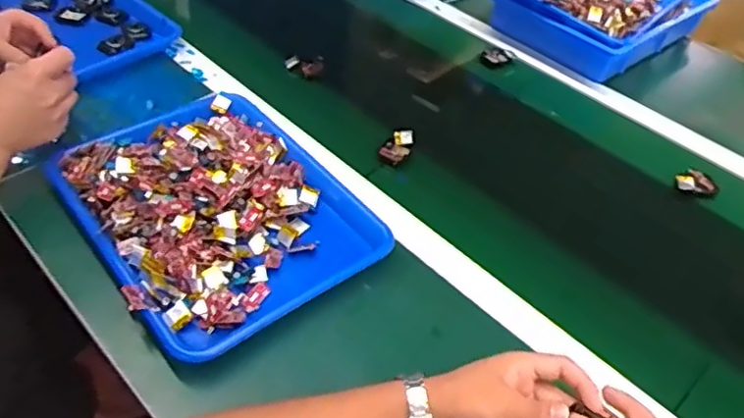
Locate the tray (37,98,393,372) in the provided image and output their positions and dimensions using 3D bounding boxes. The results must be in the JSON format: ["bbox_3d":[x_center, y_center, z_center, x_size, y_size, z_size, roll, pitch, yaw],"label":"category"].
[{"bbox_3d":[-0.168,-0.001,0.671,0.258,0.057,0.331,-26,53,-29],"label":"tray"}]

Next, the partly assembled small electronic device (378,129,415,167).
[{"bbox_3d":[0.034,-0.080,0.788,0.031,0.013,0.063,37,61,-1],"label":"partly assembled small electronic device"}]

